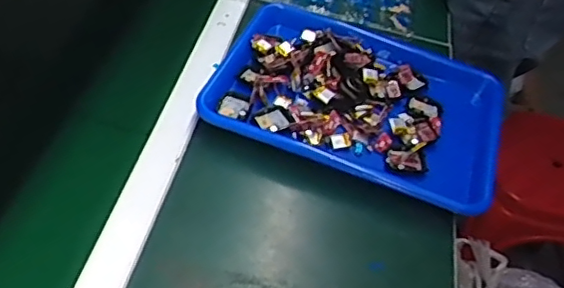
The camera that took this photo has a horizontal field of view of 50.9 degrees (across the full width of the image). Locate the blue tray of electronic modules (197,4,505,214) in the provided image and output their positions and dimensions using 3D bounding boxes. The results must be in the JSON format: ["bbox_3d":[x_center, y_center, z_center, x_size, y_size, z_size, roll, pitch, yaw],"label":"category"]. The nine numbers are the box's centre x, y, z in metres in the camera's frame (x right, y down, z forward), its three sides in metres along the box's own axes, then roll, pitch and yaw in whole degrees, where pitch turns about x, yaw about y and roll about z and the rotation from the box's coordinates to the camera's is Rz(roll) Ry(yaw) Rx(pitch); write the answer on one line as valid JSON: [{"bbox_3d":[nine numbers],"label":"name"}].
[{"bbox_3d":[0.097,-0.063,0.725,0.339,0.038,0.267,18,45,10],"label":"blue tray of electronic modules"}]

